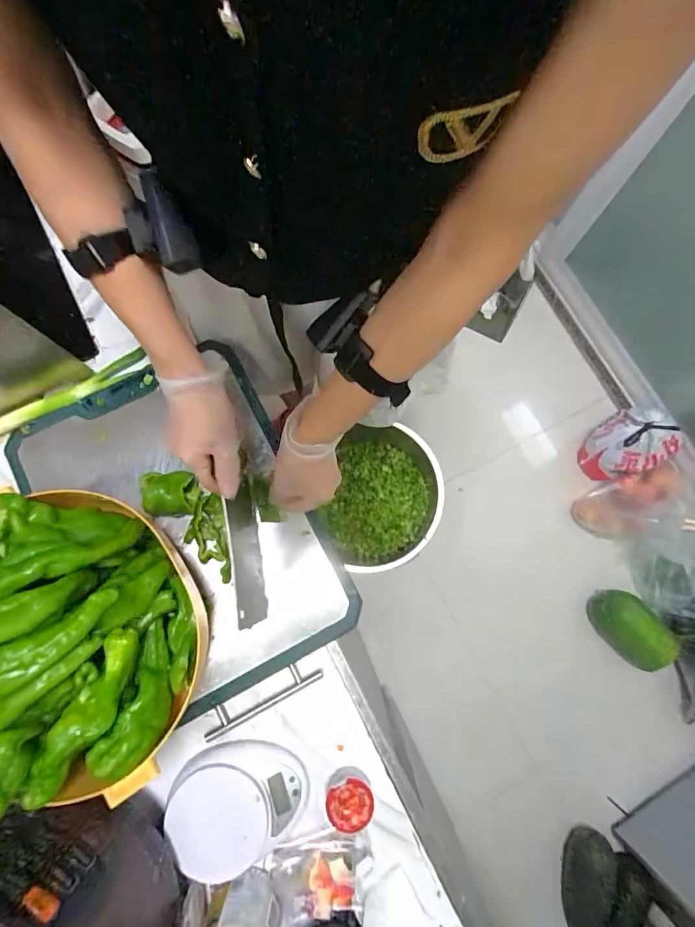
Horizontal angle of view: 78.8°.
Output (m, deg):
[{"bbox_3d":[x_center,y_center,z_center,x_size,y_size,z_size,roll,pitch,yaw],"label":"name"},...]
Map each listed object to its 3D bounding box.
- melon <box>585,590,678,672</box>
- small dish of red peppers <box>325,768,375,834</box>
[{"bbox_3d":[0.800,0.465,1.200,0.201,0.134,0.135,44,82,7],"label":"melon"},{"bbox_3d":[0.002,0.377,0.477,0.050,0.037,0.049,0,79,0],"label":"small dish of red peppers"}]

